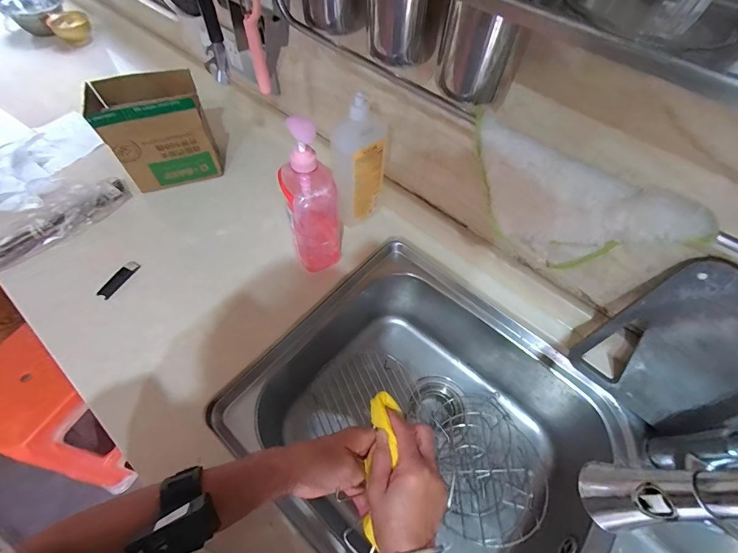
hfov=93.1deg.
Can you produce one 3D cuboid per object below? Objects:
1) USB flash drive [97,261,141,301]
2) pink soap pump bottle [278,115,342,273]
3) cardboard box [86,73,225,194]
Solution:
[{"bbox_3d":[-0.420,0.005,0.588,0.018,0.012,0.074,24,61,12],"label":"USB flash drive"},{"bbox_3d":[-0.088,-0.114,0.525,0.071,0.251,0.077,-14,60,-11],"label":"pink soap pump bottle"},{"bbox_3d":[-0.392,-0.270,0.661,0.161,0.168,0.109,-20,62,-14],"label":"cardboard box"}]

